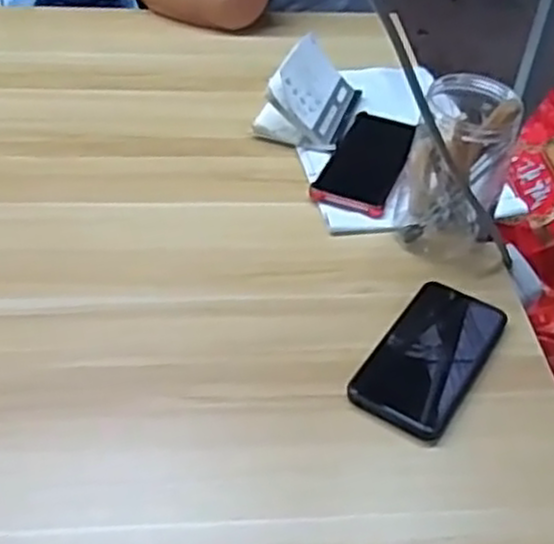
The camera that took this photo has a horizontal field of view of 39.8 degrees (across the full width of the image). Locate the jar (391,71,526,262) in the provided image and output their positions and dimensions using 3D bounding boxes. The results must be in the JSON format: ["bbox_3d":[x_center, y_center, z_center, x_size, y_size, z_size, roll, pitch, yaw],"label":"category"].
[{"bbox_3d":[0.161,-0.095,0.692,0.086,0.150,0.073,-6,45,-9],"label":"jar"}]

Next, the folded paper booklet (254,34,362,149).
[{"bbox_3d":[0.039,-0.206,0.868,0.095,0.064,0.139,15,46,12],"label":"folded paper booklet"}]

